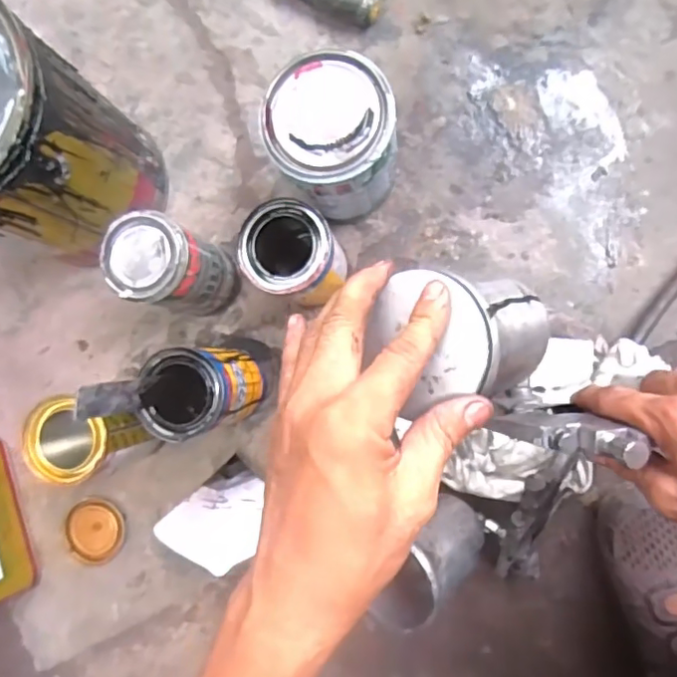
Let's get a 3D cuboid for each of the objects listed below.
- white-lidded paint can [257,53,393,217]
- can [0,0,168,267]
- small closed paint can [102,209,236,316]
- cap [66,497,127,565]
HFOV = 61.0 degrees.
[{"bbox_3d":[-0.001,-0.169,0.505,0.102,0.133,0.107,0,88,8],"label":"white-lidded paint can"},{"bbox_3d":[-0.264,-0.164,0.483,0.153,0.182,0.146,0,88,8],"label":"can"},{"bbox_3d":[-0.143,-0.063,0.518,0.073,0.134,0.068,0,88,8],"label":"small closed paint can"},{"bbox_3d":[-0.248,0.197,0.588,0.061,0.014,0.066,0,88,8],"label":"cap"}]

